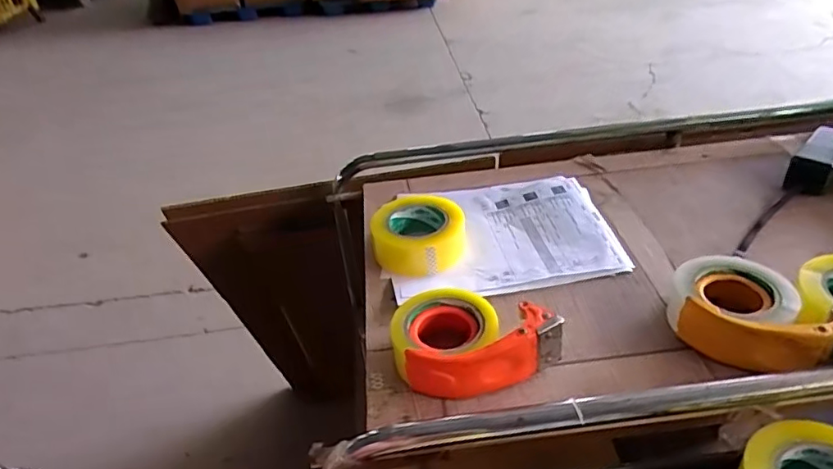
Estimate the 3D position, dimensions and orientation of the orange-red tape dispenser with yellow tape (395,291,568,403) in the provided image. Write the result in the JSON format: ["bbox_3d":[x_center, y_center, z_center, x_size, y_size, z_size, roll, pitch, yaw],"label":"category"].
[{"bbox_3d":[0.061,0.107,0.580,0.166,0.066,0.107,-10,36,-5],"label":"orange-red tape dispenser with yellow tape"}]

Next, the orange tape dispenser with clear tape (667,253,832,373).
[{"bbox_3d":[0.351,0.085,0.569,0.162,0.060,0.129,8,39,20],"label":"orange tape dispenser with clear tape"}]

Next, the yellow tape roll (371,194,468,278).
[{"bbox_3d":[0.006,-0.004,0.745,0.118,0.060,0.130,-3,36,5],"label":"yellow tape roll"}]

